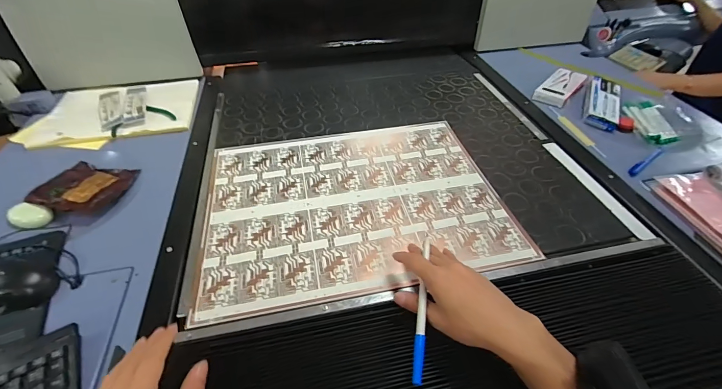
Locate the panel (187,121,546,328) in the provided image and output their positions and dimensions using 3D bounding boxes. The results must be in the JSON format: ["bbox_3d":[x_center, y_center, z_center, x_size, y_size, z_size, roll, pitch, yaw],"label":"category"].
[{"bbox_3d":[-0.012,0.002,0.587,0.486,0.009,0.373,-8,45,-9],"label":"panel"}]

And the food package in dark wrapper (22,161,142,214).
[{"bbox_3d":[-0.507,-0.017,0.620,0.157,0.020,0.119,6,45,5],"label":"food package in dark wrapper"}]

